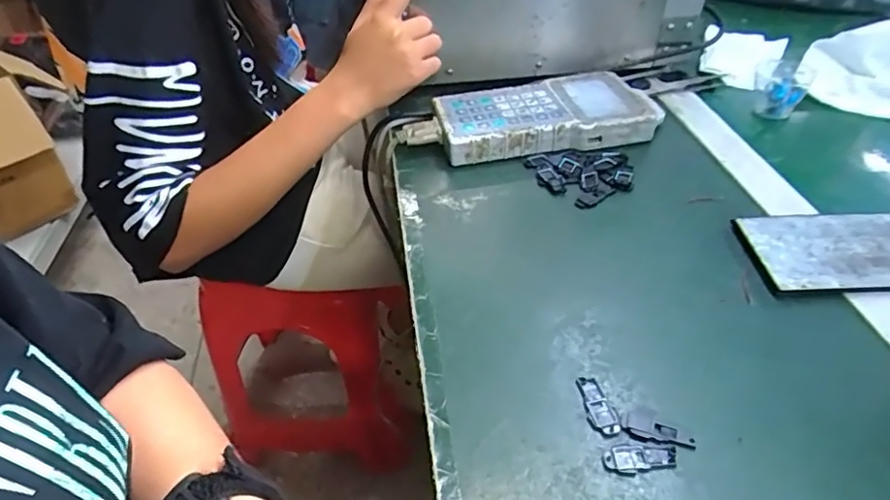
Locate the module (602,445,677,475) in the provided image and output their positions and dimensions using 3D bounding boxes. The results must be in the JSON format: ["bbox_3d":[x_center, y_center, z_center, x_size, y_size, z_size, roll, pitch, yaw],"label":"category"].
[{"bbox_3d":[0.108,0.115,0.314,0.040,0.004,0.015,-4,41,0],"label":"module"}]

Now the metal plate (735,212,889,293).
[{"bbox_3d":[0.326,0.000,0.428,0.184,0.012,0.078,-3,42,1],"label":"metal plate"}]

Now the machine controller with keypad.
[{"bbox_3d":[0.102,-0.135,0.573,0.217,0.034,0.105,-8,42,-8],"label":"machine controller with keypad"}]

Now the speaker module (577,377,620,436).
[{"bbox_3d":[0.092,0.092,0.340,0.017,0.004,0.040,-7,42,-4],"label":"speaker module"}]

